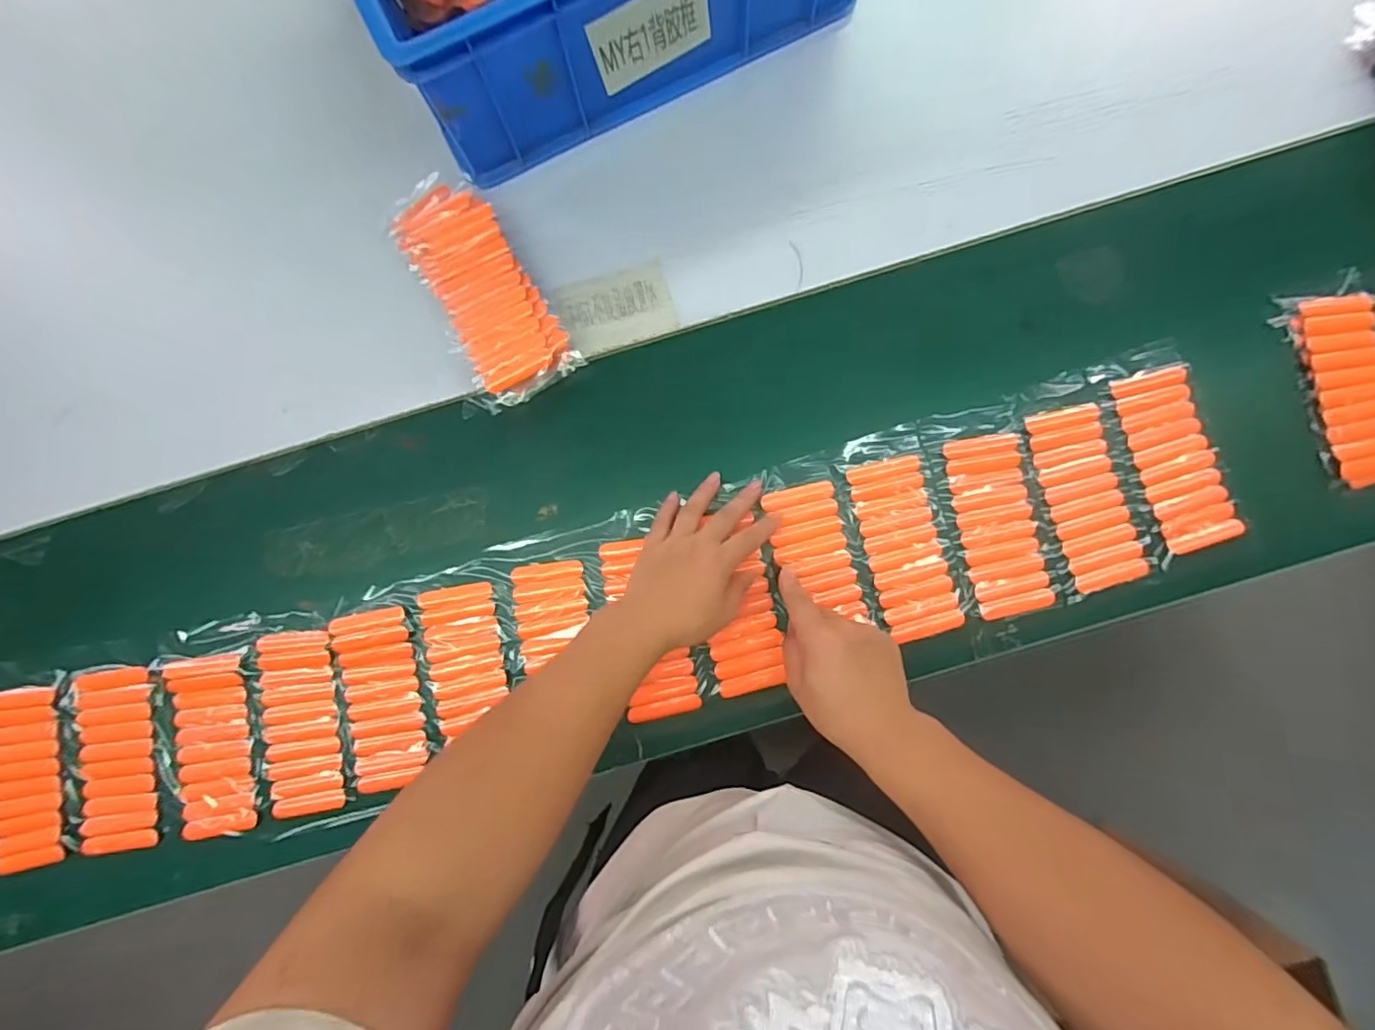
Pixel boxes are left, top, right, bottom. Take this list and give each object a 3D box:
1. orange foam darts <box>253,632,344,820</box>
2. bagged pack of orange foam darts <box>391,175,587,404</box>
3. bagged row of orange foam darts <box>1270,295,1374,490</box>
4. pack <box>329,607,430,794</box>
[{"bbox_3d":[-0.331,0.180,0.503,0.067,0.013,0.153,-6,85,1],"label":"orange foam darts"},{"bbox_3d":[-0.179,-0.197,0.506,0.084,0.030,0.200,-32,85,-1],"label":"bagged pack of orange foam darts"},{"bbox_3d":[0.563,-0.107,0.495,0.079,0.013,0.162,-15,85,0],"label":"bagged row of orange foam darts"},{"bbox_3d":[-0.261,0.158,0.494,0.064,0.013,0.148,-11,85,0],"label":"pack"}]

